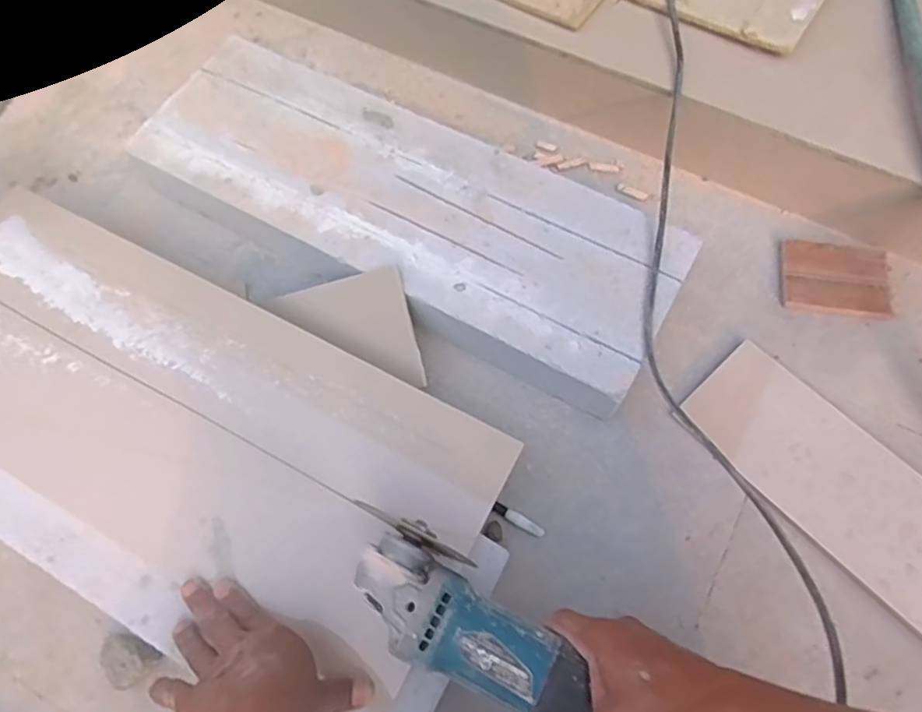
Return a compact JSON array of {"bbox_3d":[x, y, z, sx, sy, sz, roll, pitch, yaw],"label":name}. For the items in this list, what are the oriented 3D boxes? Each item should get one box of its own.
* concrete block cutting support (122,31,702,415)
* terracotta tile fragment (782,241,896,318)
[{"bbox_3d":[-0.061,-0.158,0.660,0.593,0.074,0.204,27,72,12],"label":"concrete block cutting support"},{"bbox_3d":[0.399,-0.083,0.640,0.104,0.008,0.077,8,69,5],"label":"terracotta tile fragment"}]

